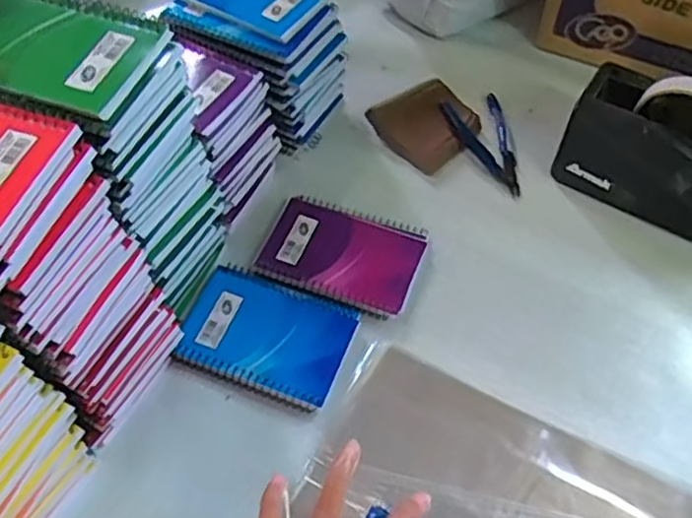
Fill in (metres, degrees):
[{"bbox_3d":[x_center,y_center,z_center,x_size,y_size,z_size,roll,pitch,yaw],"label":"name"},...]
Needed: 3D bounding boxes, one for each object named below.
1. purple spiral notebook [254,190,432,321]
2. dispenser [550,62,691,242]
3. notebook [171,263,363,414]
[{"bbox_3d":[-0.003,-0.007,0.592,0.133,0.009,0.096,18,57,11],"label":"purple spiral notebook"},{"bbox_3d":[0.293,-0.088,0.590,0.198,0.117,0.075,28,60,17],"label":"dispenser"},{"bbox_3d":[-0.063,0.059,0.545,0.129,0.007,0.095,19,58,12],"label":"notebook"}]

